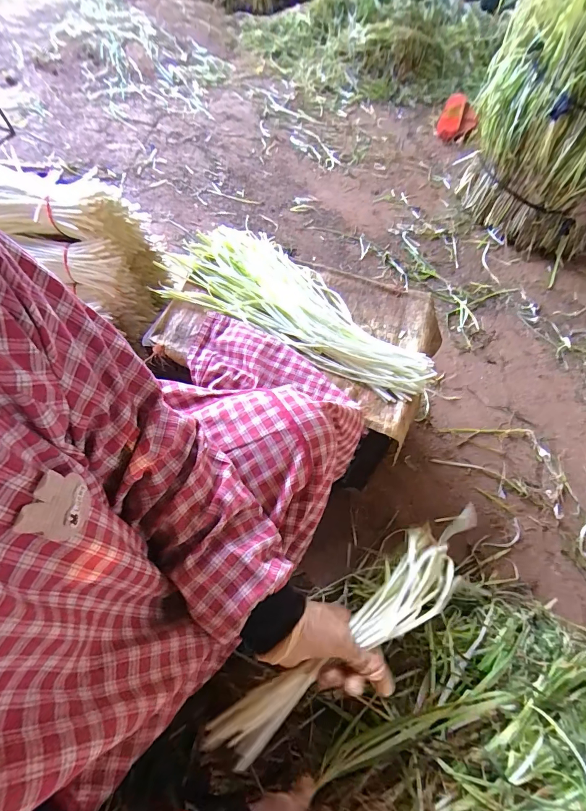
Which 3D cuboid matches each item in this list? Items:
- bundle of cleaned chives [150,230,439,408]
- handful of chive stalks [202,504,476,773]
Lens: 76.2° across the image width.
[{"bbox_3d":[0.017,-0.192,0.693,0.518,0.034,0.214,28,60,12],"label":"bundle of cleaned chives"},{"bbox_3d":[0.093,0.259,0.457,0.413,0.069,0.078,-25,64,-27],"label":"handful of chive stalks"}]

